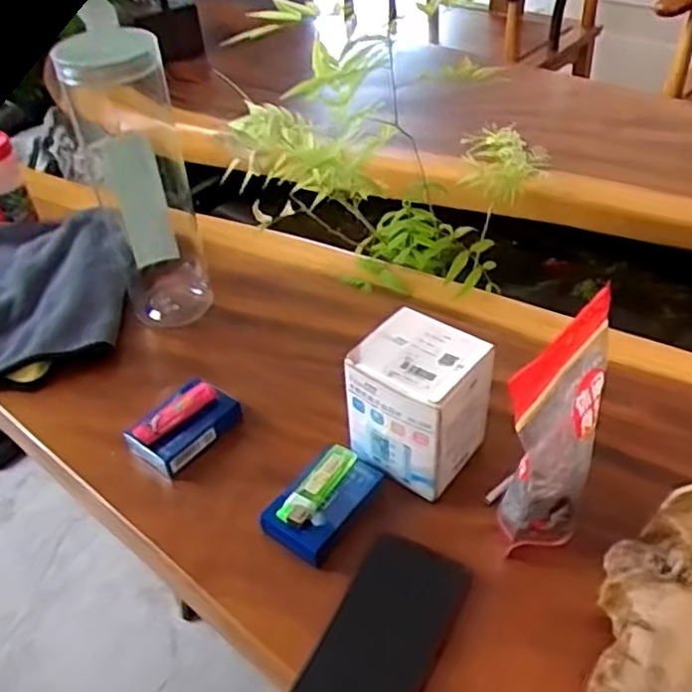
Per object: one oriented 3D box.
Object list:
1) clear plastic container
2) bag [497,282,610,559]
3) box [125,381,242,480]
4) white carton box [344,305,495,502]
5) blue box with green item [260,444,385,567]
[{"bbox_3d":[-0.211,-0.165,0.723,0.092,0.299,0.100,-24,46,-19],"label":"clear plastic container"},{"bbox_3d":[0.141,0.062,0.497,0.047,0.195,0.117,21,47,42],"label":"bag"},{"bbox_3d":[-0.143,0.070,0.625,0.055,0.035,0.089,24,50,28],"label":"box"},{"bbox_3d":[0.061,0.046,0.571,0.093,0.108,0.092,26,51,30],"label":"white carton box"},{"bbox_3d":[-0.016,0.118,0.552,0.051,0.026,0.096,23,49,27],"label":"blue box with green item"}]

